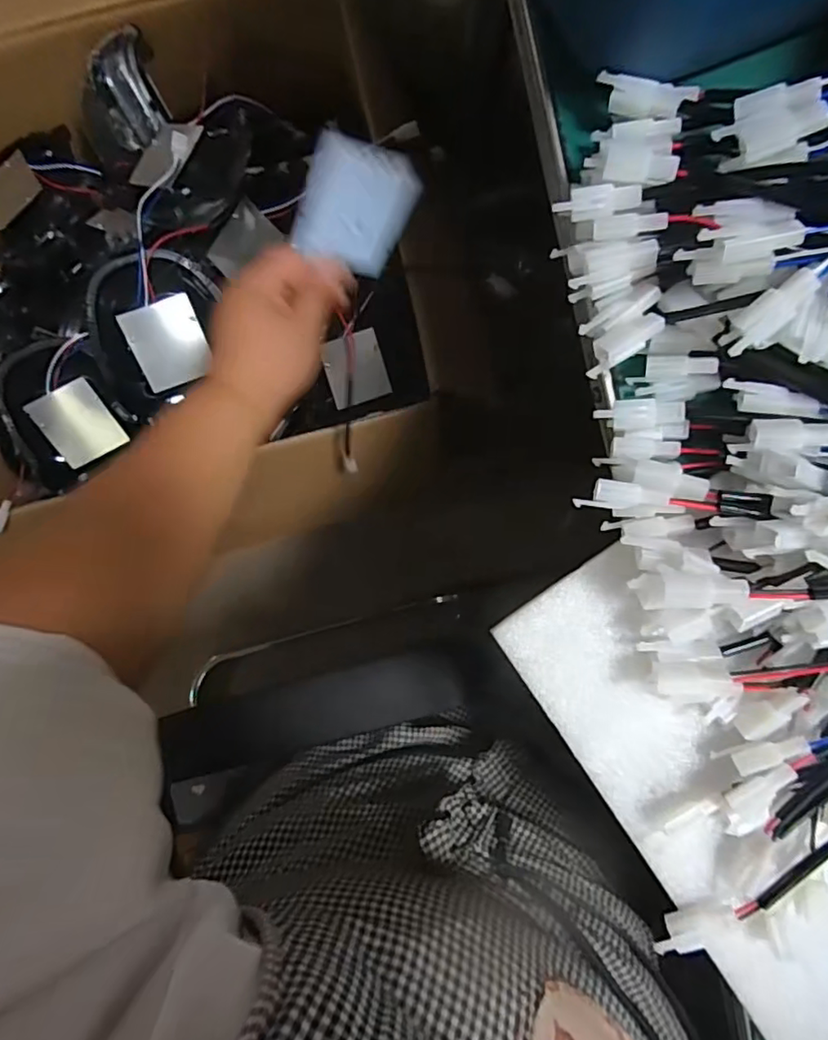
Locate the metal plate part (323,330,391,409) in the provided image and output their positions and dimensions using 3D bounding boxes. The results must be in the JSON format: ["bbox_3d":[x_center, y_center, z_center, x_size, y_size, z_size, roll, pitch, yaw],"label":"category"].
[{"bbox_3d":[-0.061,-0.158,0.606,0.061,0.010,0.068,-14,106,13],"label":"metal plate part"}]

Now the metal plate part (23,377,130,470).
[{"bbox_3d":[-0.327,-0.094,0.562,0.062,0.008,0.072,-49,130,-36],"label":"metal plate part"}]

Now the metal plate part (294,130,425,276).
[{"bbox_3d":[-0.035,-0.197,0.364,0.073,0.076,0.005,-51,54,38],"label":"metal plate part"}]

